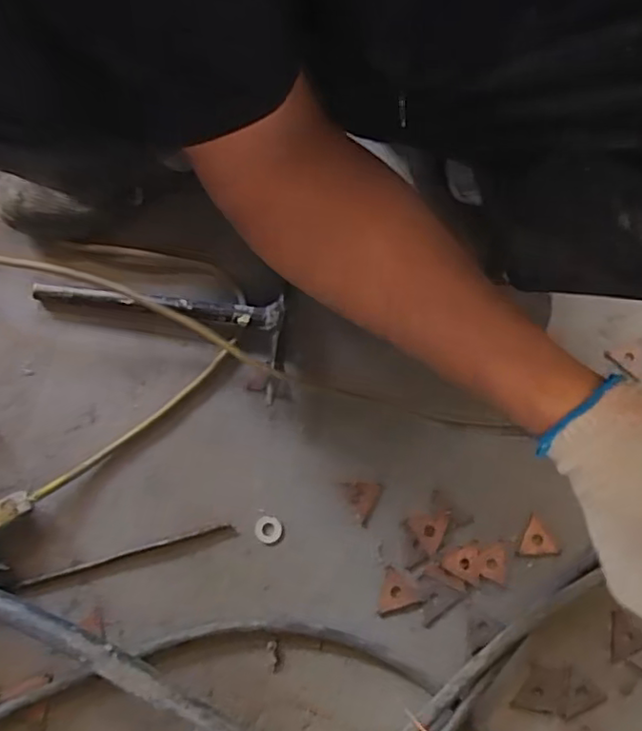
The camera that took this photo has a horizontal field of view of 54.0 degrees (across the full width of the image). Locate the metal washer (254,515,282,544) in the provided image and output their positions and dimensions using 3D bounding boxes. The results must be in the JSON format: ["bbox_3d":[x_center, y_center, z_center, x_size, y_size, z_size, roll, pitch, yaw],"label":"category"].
[{"bbox_3d":[-0.049,0.150,0.577,0.024,0.004,0.024,1,76,-5],"label":"metal washer"}]

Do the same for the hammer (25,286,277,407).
[{"bbox_3d":[-0.158,-0.025,0.594,0.238,0.027,0.099,5,76,-4],"label":"hammer"}]

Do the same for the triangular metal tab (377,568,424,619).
[{"bbox_3d":[0.072,0.208,0.566,0.037,0.004,0.041,16,75,-1],"label":"triangular metal tab"}]

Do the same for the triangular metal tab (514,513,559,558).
[{"bbox_3d":[0.204,0.165,0.584,0.035,0.004,0.039,28,75,2],"label":"triangular metal tab"}]

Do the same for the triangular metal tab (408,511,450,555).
[{"bbox_3d":[0.103,0.154,0.579,0.039,0.004,0.034,-11,78,-8],"label":"triangular metal tab"}]

